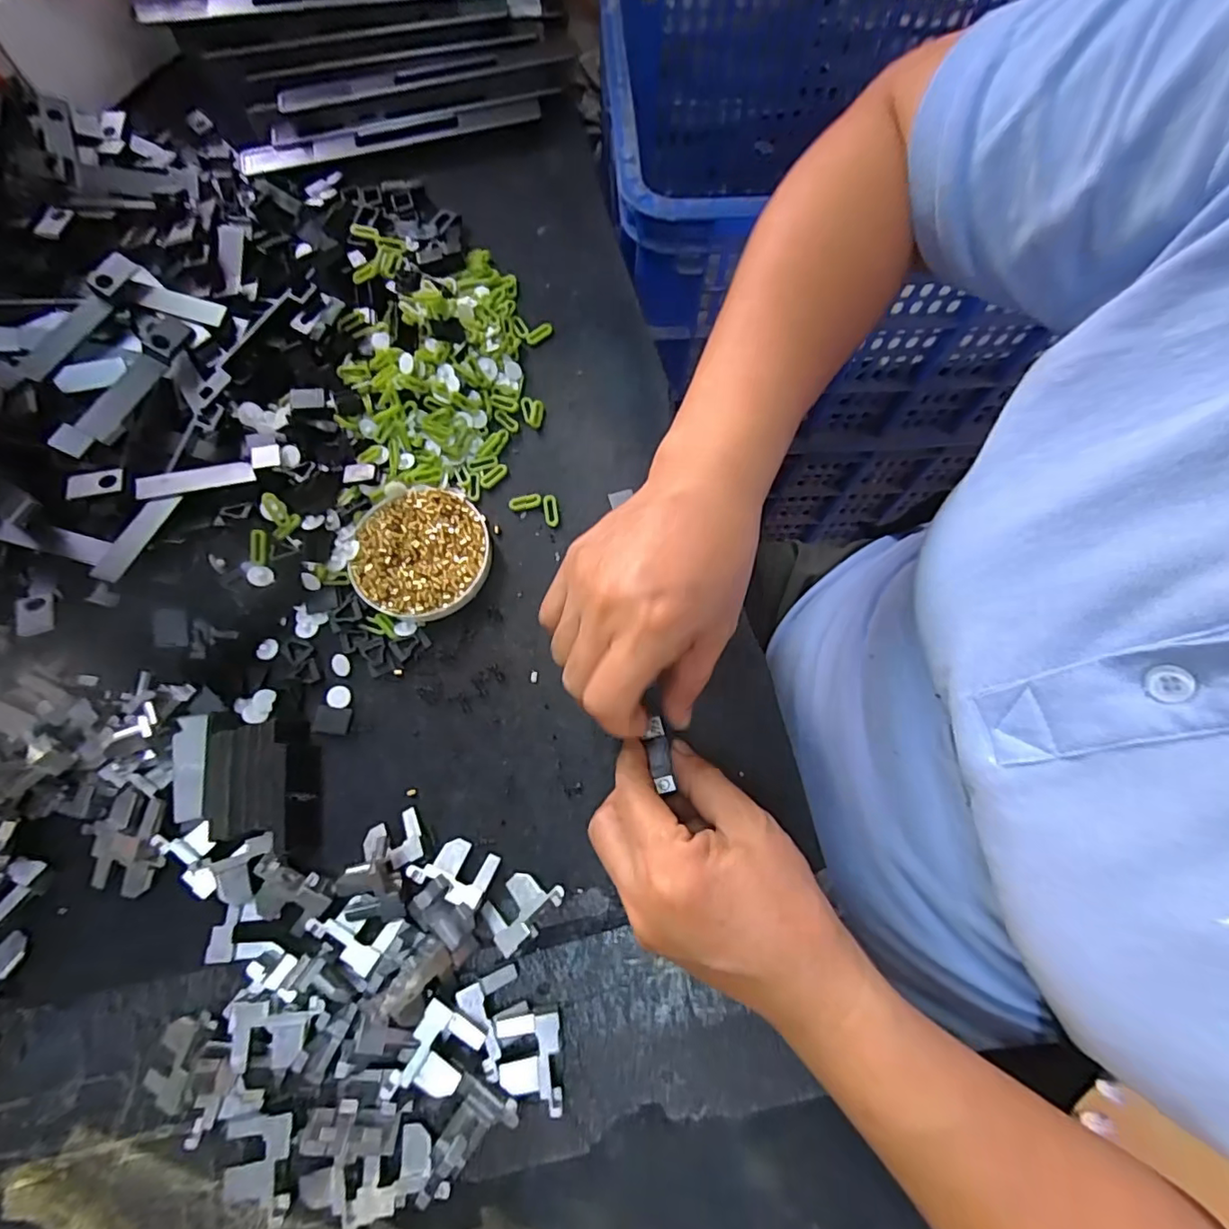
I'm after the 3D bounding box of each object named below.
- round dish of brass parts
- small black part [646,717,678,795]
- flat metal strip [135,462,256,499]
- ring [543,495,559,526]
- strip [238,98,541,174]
[{"bbox_3d":[-0.107,-0.034,0.322,0.072,0.014,0.074,0,71,1],"label":"round dish of brass parts"},{"bbox_3d":[0.021,0.065,0.268,0.010,0.004,0.035,-8,58,-2],"label":"small black part"},{"bbox_3d":[-0.223,-0.072,0.309,0.058,0.004,0.014,-11,77,-8],"label":"flat metal strip"},{"bbox_3d":[-0.037,-0.061,0.336,0.008,0.004,0.019,-8,71,-2],"label":"ring"},{"bbox_3d":[-0.166,-0.356,0.433,0.223,0.013,0.021,-11,71,-3],"label":"strip"}]

